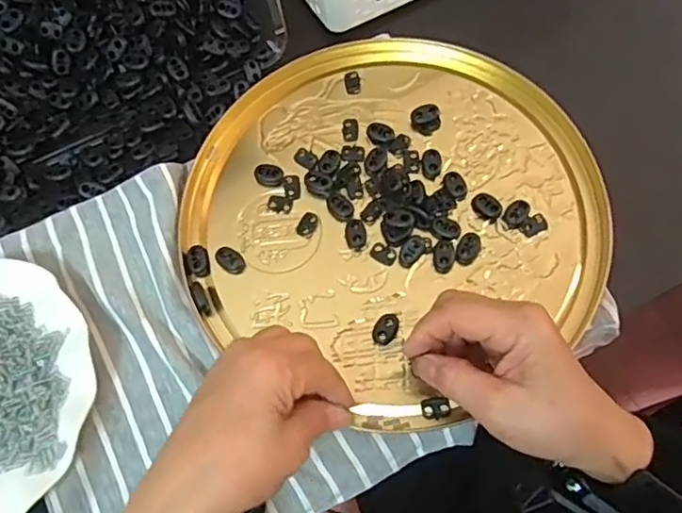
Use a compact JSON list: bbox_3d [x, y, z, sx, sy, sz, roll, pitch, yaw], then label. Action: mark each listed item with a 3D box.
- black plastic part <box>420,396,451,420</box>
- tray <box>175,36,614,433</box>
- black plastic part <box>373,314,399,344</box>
[{"bbox_3d":[0.061,0.097,0.386,0.018,0.004,0.013,-10,69,-2],"label":"black plastic part"},{"bbox_3d":[0.038,-0.037,0.437,0.293,0.015,0.275,-1,69,2],"label":"tray"},{"bbox_3d":[0.030,0.049,0.404,0.015,0.005,0.021,19,71,9],"label":"black plastic part"}]

